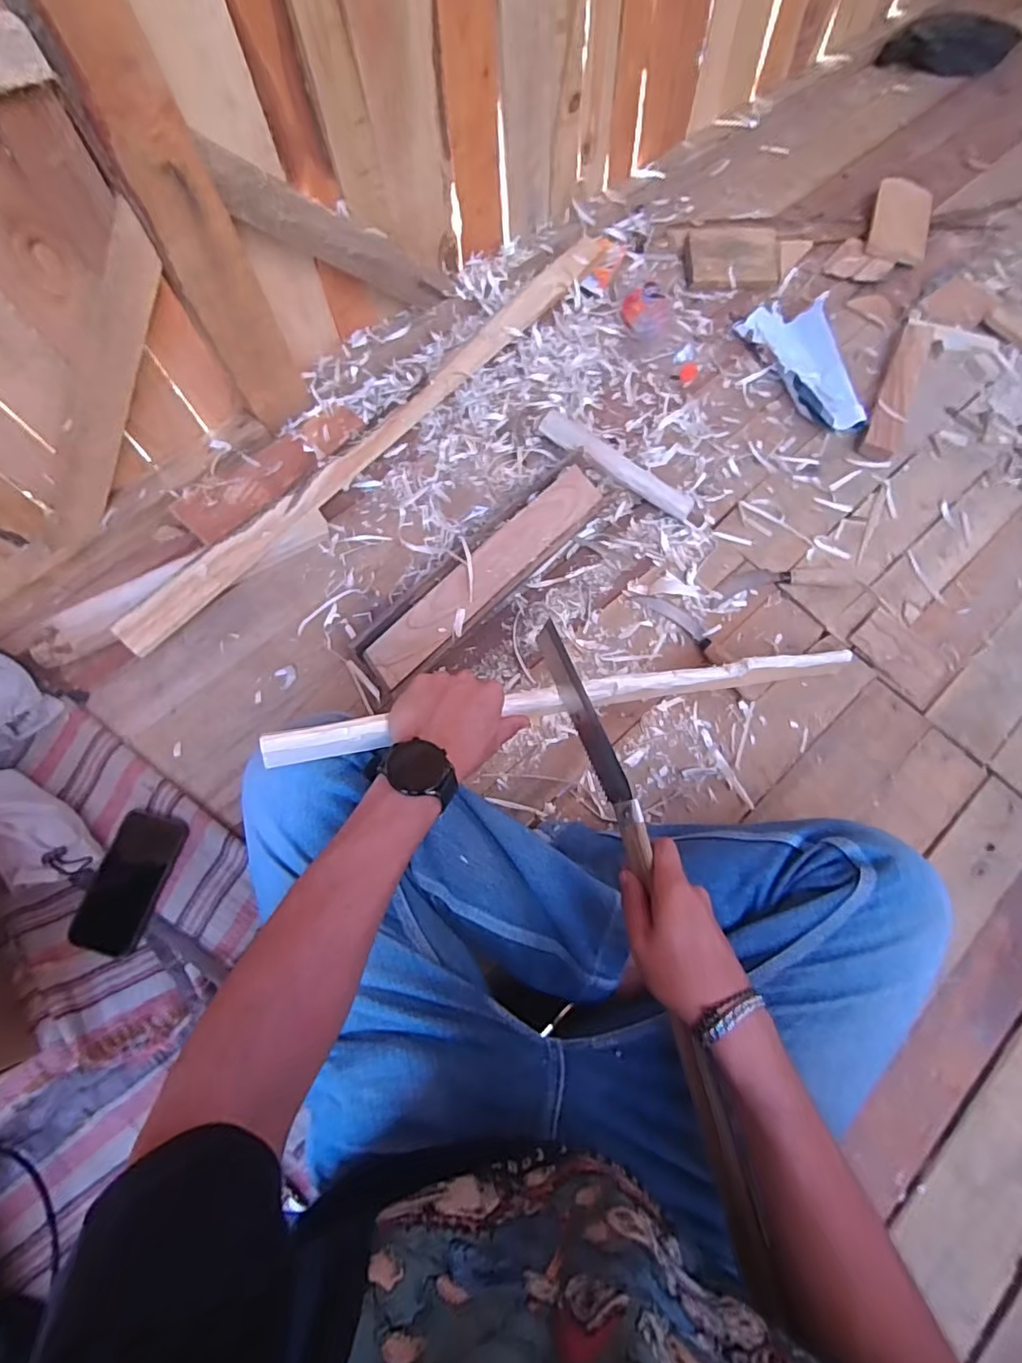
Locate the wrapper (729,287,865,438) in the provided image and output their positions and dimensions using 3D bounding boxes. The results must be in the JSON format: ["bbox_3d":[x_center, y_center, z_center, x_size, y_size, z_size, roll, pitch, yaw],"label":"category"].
[{"bbox_3d":[0.467,-0.505,0.914,0.130,0.034,0.267,-12,73,-5],"label":"wrapper"}]

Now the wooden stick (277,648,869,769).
[{"bbox_3d":[0.122,0.011,0.586,0.695,0.032,0.027,-8,72,-27],"label":"wooden stick"}]

